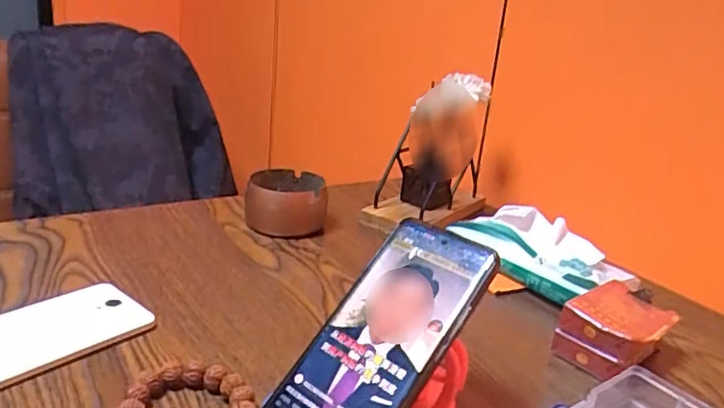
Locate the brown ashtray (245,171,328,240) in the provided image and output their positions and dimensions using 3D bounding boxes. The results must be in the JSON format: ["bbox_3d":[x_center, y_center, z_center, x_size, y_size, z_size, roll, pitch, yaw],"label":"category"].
[{"bbox_3d":[-0.082,-0.001,0.642,0.084,0.050,0.085,3,20,-9],"label":"brown ashtray"}]

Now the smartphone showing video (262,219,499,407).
[{"bbox_3d":[0.010,0.080,0.349,0.071,0.012,0.162,25,67,41],"label":"smartphone showing video"}]

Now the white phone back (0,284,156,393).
[{"bbox_3d":[-0.224,0.092,0.401,0.071,0.013,0.146,22,25,36],"label":"white phone back"}]

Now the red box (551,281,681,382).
[{"bbox_3d":[0.199,0.098,0.463,0.096,0.044,0.061,-12,27,-41],"label":"red box"}]

